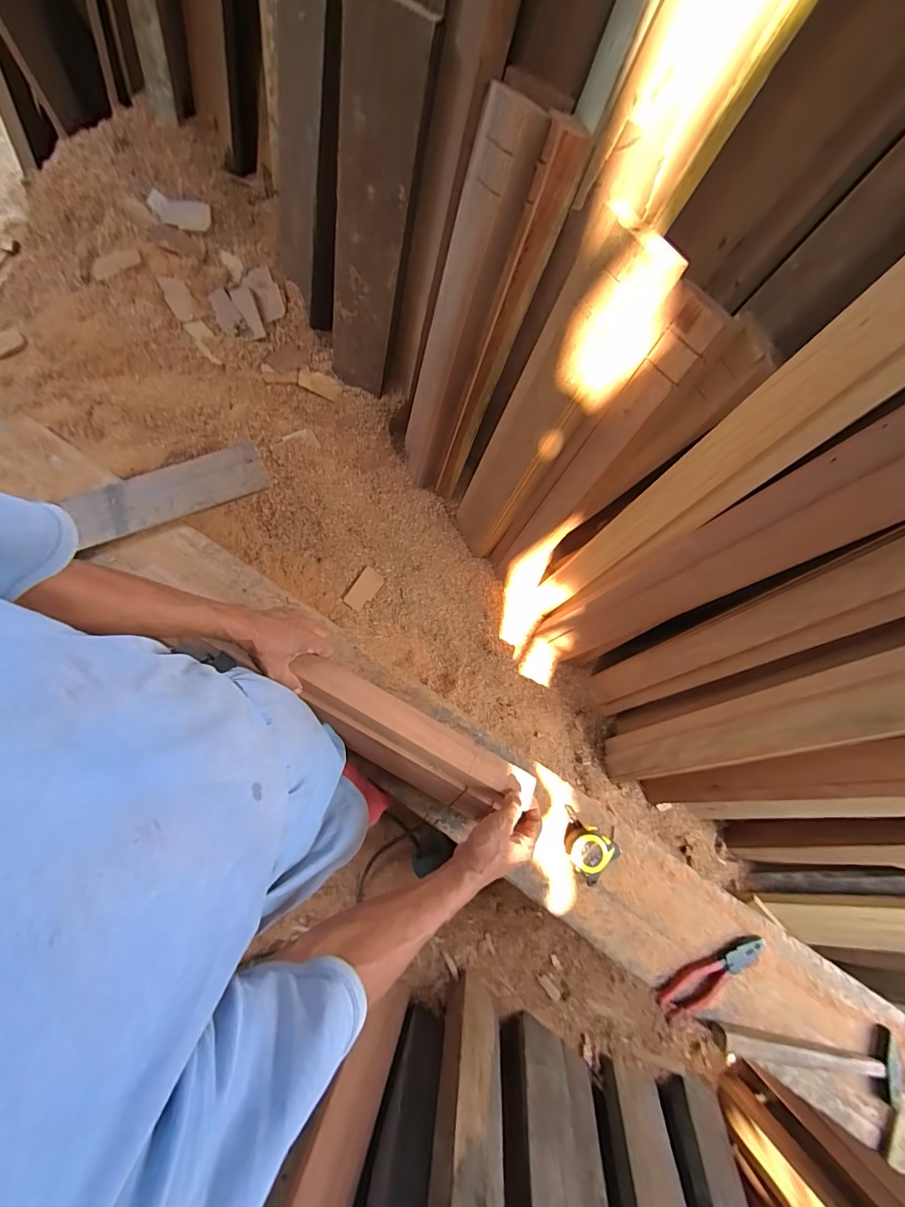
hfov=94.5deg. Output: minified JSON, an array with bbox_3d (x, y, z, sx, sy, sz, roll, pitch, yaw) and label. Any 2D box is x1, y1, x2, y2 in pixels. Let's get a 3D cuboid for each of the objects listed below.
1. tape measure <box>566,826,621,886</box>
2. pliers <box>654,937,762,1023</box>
[{"bbox_3d":[0.226,0.392,0.672,0.084,0.032,0.068,-42,80,-11],"label":"tape measure"},{"bbox_3d":[0.402,0.573,0.646,0.190,0.018,0.051,-29,78,-8],"label":"pliers"}]

